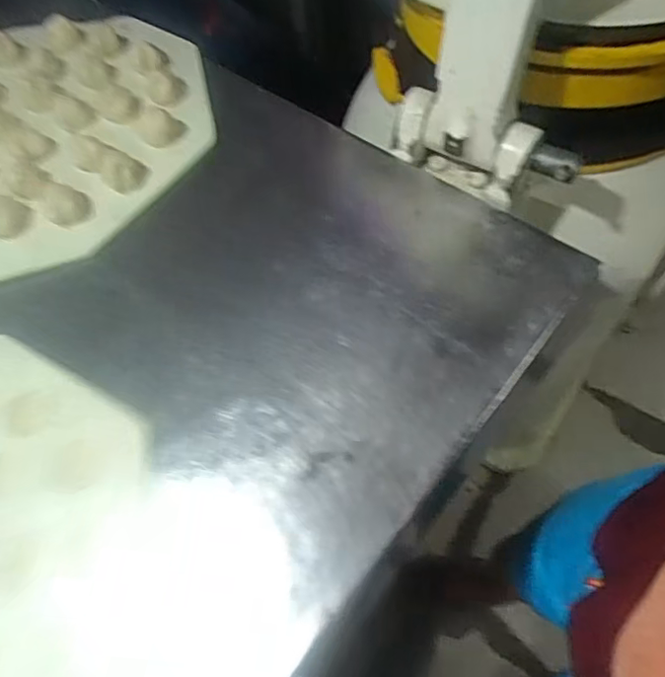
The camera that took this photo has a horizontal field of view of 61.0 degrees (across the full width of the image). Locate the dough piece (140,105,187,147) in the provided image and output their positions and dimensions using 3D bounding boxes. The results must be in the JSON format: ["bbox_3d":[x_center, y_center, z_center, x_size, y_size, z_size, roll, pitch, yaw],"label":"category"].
[{"bbox_3d":[-0.197,-0.242,0.646,0.049,0.028,0.051,-1,62,1],"label":"dough piece"}]

